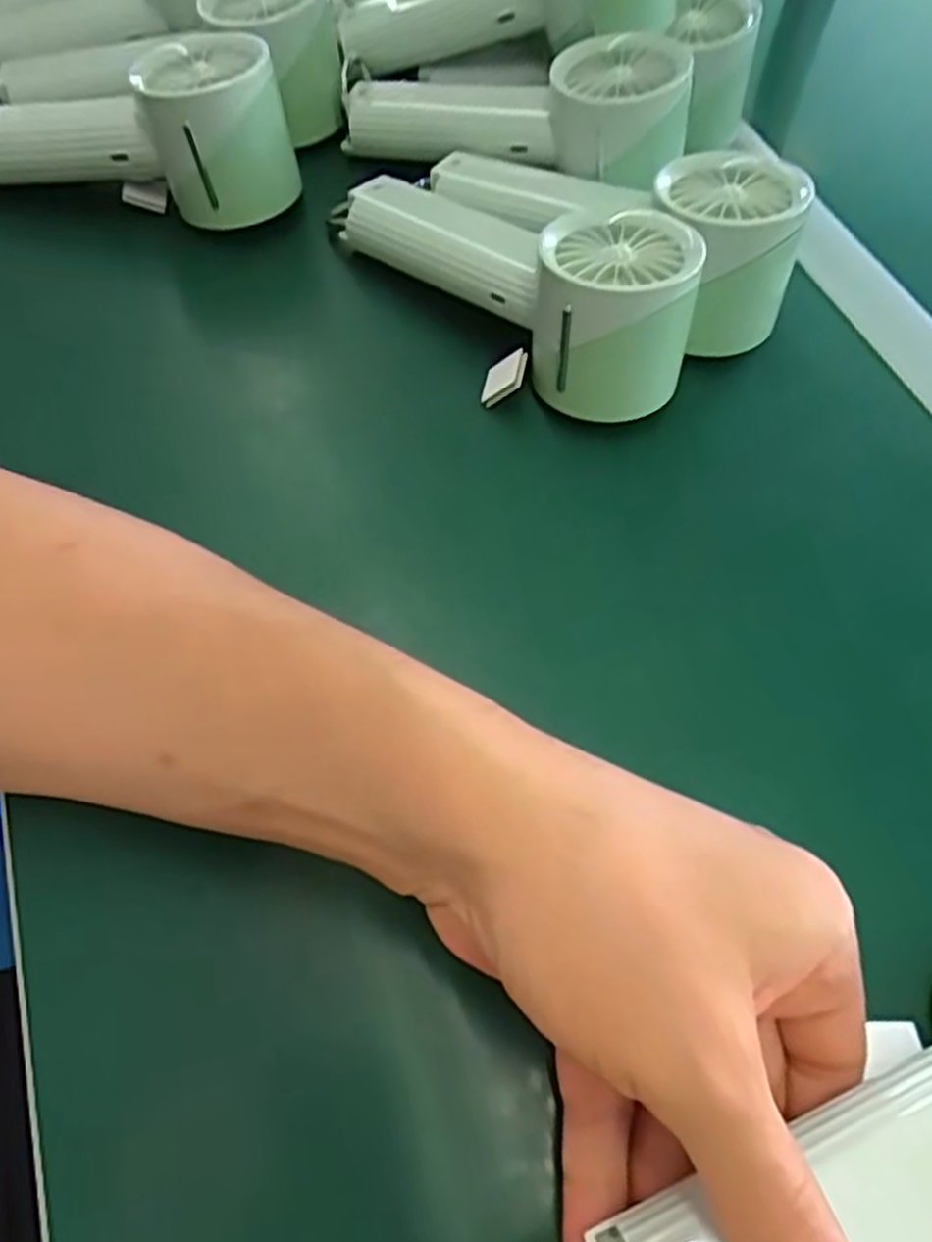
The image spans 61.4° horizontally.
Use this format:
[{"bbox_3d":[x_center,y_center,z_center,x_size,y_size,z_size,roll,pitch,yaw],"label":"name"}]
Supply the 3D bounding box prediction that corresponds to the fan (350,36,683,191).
[{"bbox_3d":[0.024,-0.247,0.382,0.167,0.053,0.056,15,60,22],"label":"fan"}]

